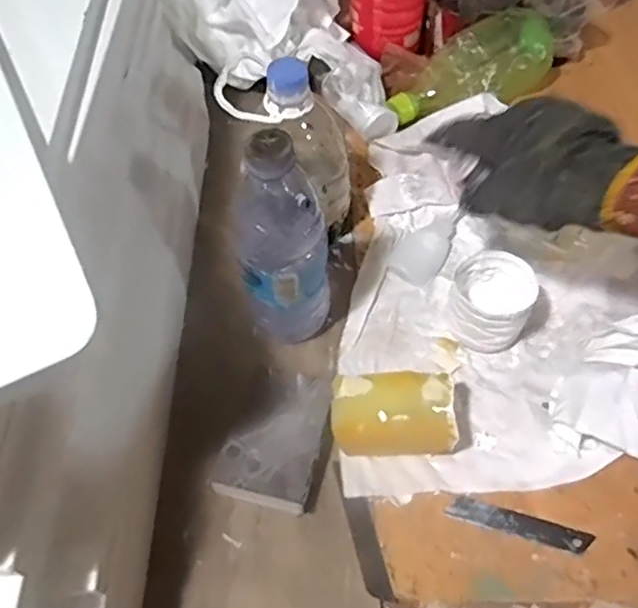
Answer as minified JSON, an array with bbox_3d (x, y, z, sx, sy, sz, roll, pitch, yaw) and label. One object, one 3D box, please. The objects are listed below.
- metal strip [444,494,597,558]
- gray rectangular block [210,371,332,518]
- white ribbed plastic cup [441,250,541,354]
[{"bbox_3d":[0.142,0.156,0.439,0.097,0.004,0.018,15,52,10],"label":"metal strip"},{"bbox_3d":[-0.030,0.101,0.466,0.069,0.027,0.096,12,58,11],"label":"gray rectangular block"},{"bbox_3d":[0.137,-0.001,0.504,0.064,0.062,0.072,18,60,15],"label":"white ribbed plastic cup"}]

